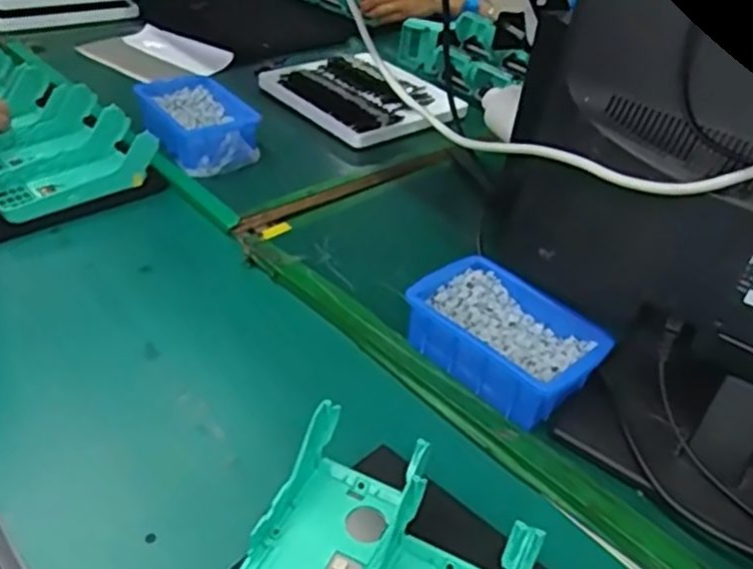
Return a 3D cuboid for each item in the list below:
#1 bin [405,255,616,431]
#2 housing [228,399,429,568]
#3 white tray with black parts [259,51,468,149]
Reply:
[{"bbox_3d":[0.107,0.041,0.581,0.146,0.049,0.104,34,44,30],"label":"bin"},{"bbox_3d":[-0.039,0.151,0.421,0.078,0.048,0.159,22,39,18],"label":"housing"},{"bbox_3d":[-0.012,-0.264,0.976,0.209,0.029,0.226,-23,49,-28],"label":"white tray with black parts"}]

